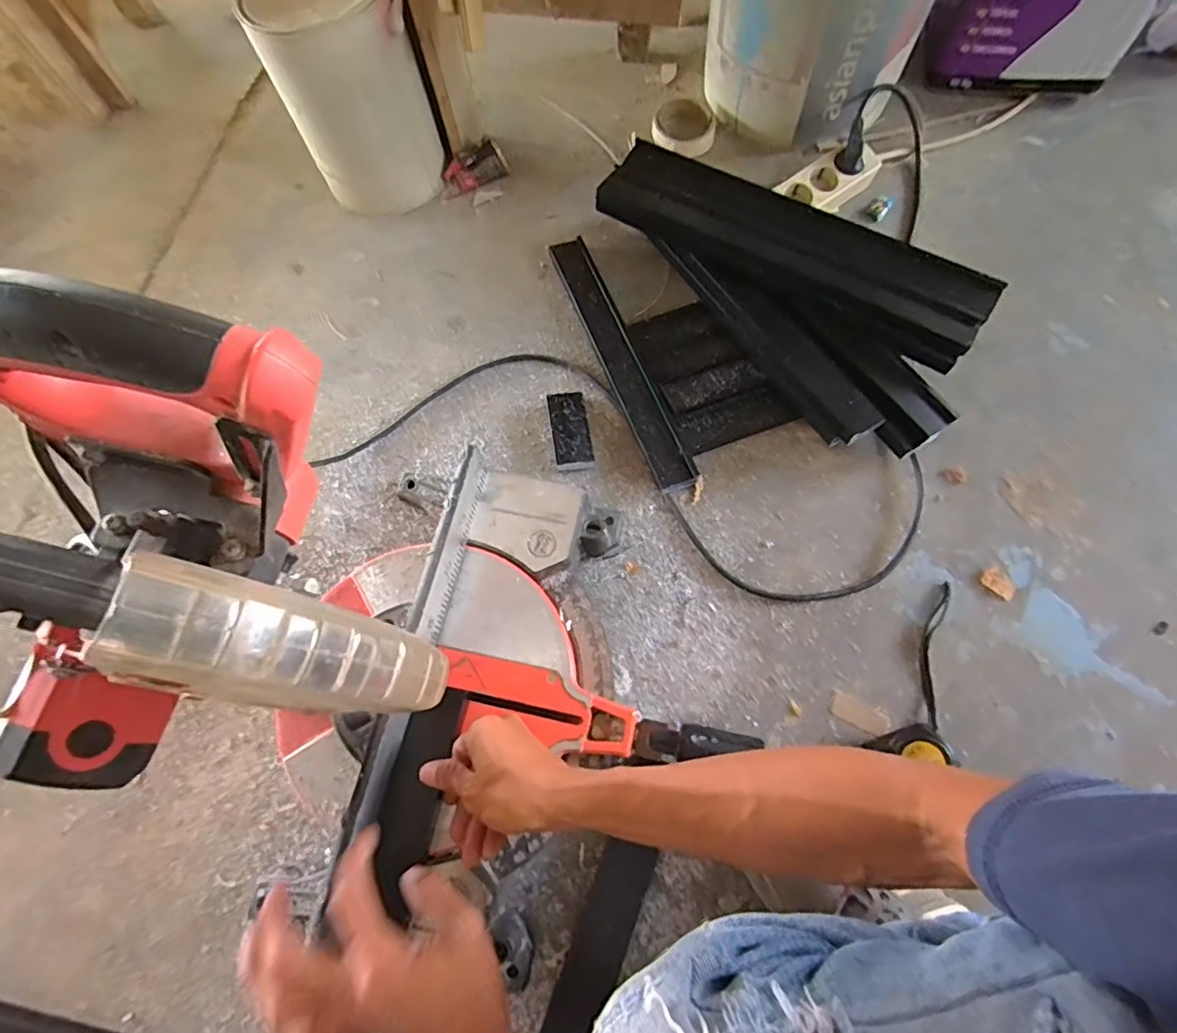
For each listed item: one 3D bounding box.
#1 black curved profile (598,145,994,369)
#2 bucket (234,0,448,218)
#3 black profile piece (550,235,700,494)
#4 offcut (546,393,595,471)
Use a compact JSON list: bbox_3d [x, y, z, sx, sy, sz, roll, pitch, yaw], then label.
[{"bbox_3d":[0.228,-0.317,0.688,0.462,0.039,0.110,29,73,12],"label":"black curved profile"},{"bbox_3d":[-0.296,-0.538,0.752,0.167,0.242,0.157,-1,70,3],"label":"bucket"},{"bbox_3d":[0.038,-0.195,0.714,0.048,0.024,0.366,-21,70,-5],"label":"black profile piece"},{"bbox_3d":[-0.021,-0.102,0.688,0.042,0.017,0.098,-10,69,-1],"label":"offcut"}]

